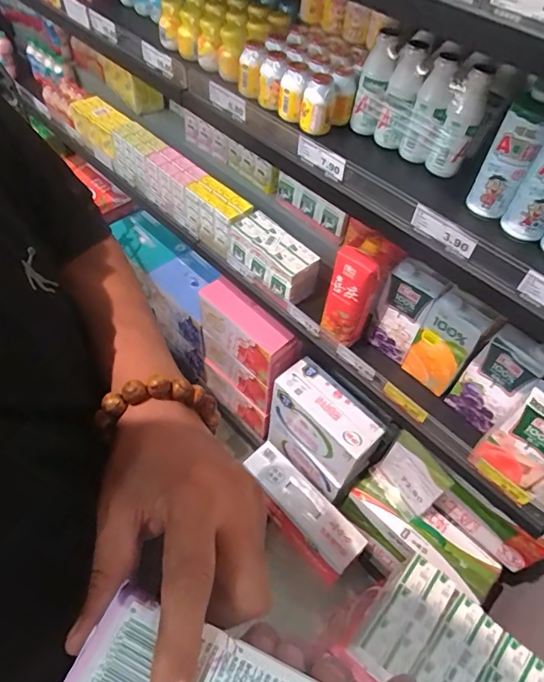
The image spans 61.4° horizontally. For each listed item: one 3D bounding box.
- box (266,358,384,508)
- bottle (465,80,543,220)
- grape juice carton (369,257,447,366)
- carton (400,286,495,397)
[{"bbox_3d":[0.126,0.230,1.177,0.271,0.266,0.132,40,60,23],"label":"box"},{"bbox_3d":[0.300,-0.235,0.571,0.054,0.176,0.053,25,55,14],"label":"bottle"},{"bbox_3d":[0.245,-0.056,0.858,0.089,0.198,0.061,34,57,20],"label":"grape juice carton"},{"bbox_3d":[0.308,0.005,0.818,0.057,0.190,0.094,-37,63,-27],"label":"carton"}]

